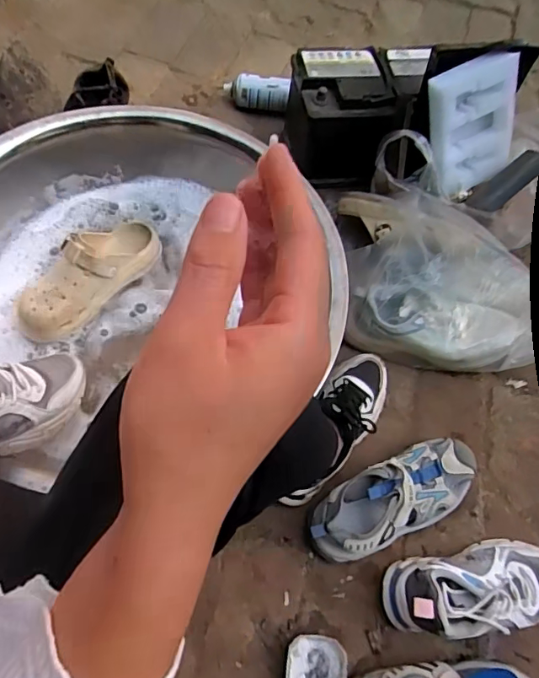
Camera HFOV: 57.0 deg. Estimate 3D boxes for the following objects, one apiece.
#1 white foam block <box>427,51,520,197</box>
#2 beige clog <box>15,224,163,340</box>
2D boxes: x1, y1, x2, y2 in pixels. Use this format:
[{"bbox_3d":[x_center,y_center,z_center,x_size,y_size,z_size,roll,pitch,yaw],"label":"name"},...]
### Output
[{"bbox_3d":[0.315,-0.320,0.763,0.131,0.187,0.036,-15,40,0],"label":"white foam block"},{"bbox_3d":[-0.275,-0.103,0.757,0.103,0.070,0.248,41,69,13],"label":"beige clog"}]

